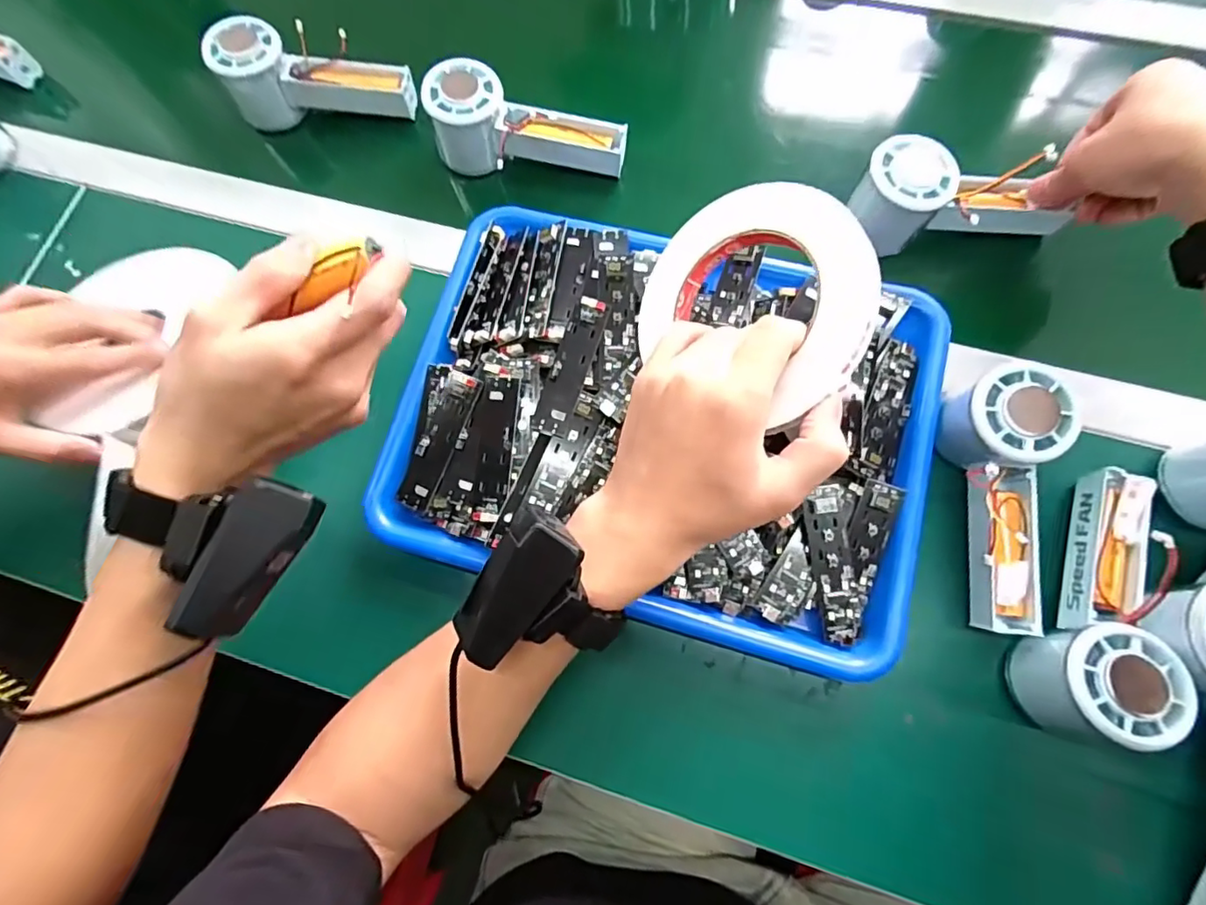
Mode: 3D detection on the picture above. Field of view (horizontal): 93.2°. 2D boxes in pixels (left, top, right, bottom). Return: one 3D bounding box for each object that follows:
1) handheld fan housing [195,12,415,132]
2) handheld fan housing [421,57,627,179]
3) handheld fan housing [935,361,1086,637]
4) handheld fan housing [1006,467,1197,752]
[{"bbox_3d":[-0.235,-0.303,0.477,0.153,0.069,0.045,1,73,-13],"label":"handheld fan housing"},{"bbox_3d":[-0.056,-0.246,0.432,0.144,0.061,0.050,13,74,6],"label":"handheld fan housing"},{"bbox_3d":[0.232,0.027,0.332,0.060,0.046,0.151,3,87,3],"label":"handheld fan housing"},{"bbox_3d":[0.275,0.080,0.318,0.056,0.063,0.149,20,75,8],"label":"handheld fan housing"}]

